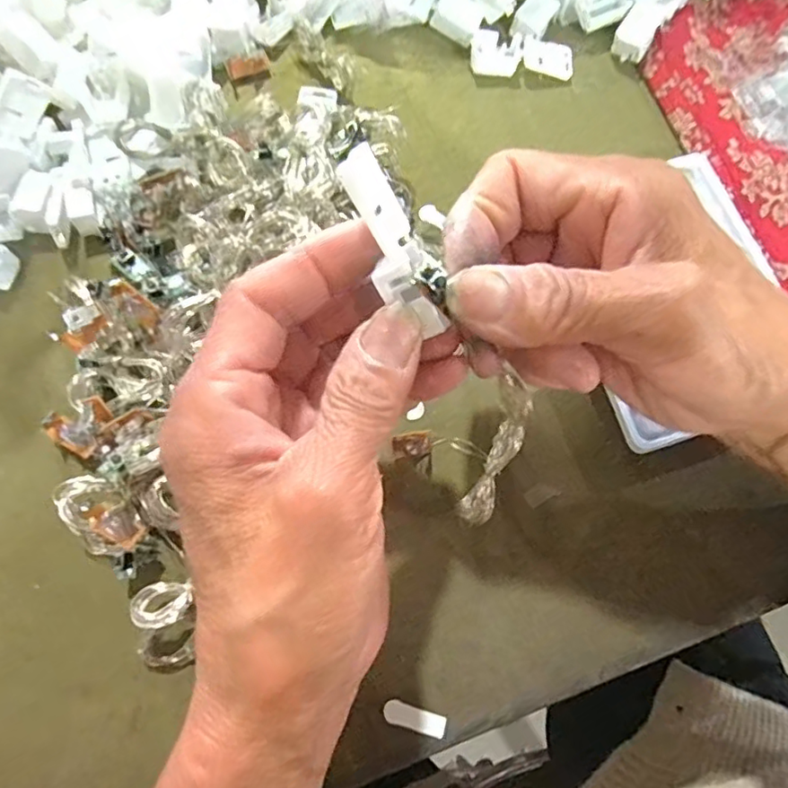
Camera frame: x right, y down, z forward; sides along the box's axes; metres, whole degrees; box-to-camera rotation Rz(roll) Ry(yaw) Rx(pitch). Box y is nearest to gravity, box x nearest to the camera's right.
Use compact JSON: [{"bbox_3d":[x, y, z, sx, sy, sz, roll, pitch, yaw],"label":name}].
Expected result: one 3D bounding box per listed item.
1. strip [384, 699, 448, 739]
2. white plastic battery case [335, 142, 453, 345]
[{"bbox_3d":[0.008,0.122,0.214,0.024,0.004,0.007,17,74,4],"label":"strip"},{"bbox_3d":[0.001,-0.041,0.160,0.016,0.011,0.054,-27,103,-8],"label":"white plastic battery case"}]

